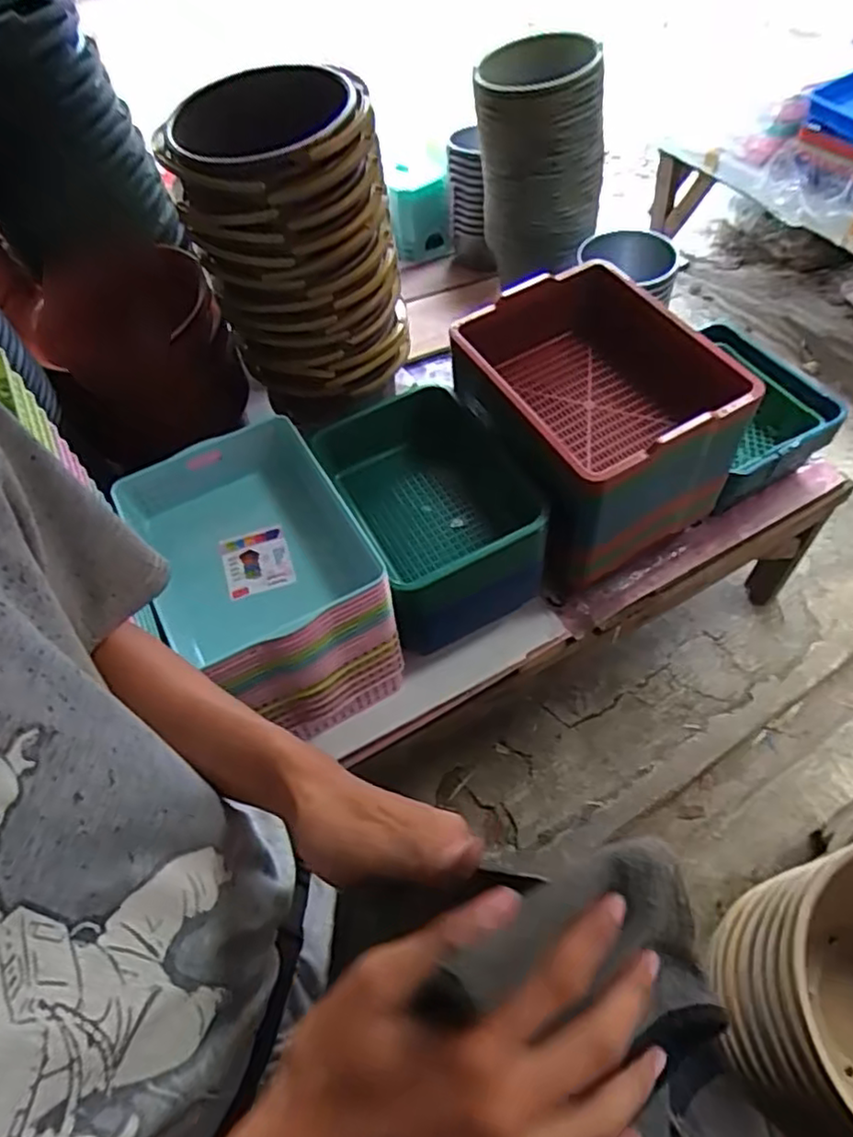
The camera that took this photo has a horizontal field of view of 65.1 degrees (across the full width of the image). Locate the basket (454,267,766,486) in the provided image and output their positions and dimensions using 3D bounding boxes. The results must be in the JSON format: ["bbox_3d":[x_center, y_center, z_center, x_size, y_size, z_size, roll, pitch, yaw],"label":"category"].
[{"bbox_3d":[0.254,-0.291,1.016,0.294,0.128,0.394,-27,57,-13],"label":"basket"}]

